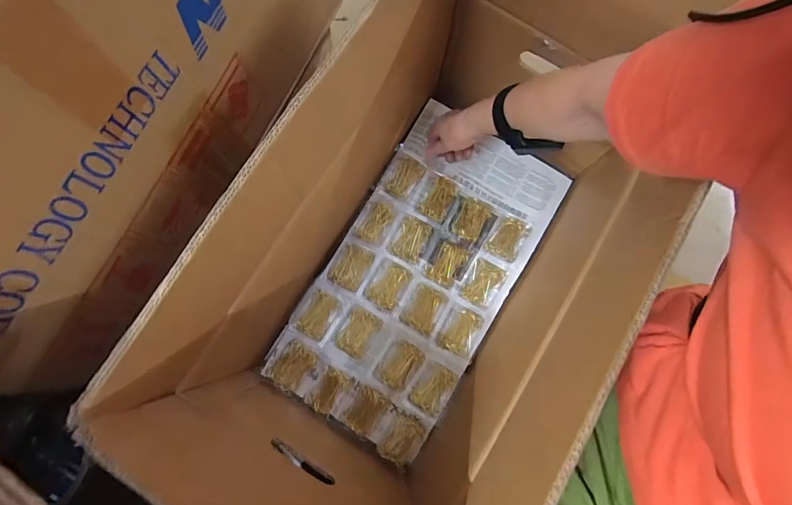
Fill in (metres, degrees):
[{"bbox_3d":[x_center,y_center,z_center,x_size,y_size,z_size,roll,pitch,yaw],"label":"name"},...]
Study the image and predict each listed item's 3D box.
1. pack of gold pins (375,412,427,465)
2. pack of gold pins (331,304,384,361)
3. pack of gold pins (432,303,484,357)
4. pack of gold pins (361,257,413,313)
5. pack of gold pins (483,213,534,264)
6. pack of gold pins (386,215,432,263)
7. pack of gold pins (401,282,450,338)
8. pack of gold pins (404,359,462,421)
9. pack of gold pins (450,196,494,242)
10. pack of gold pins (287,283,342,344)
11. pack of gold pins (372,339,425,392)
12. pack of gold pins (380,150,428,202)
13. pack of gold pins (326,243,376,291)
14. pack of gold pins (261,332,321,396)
[{"bbox_3d":[0.011,0.292,0.650,0.056,0.024,0.072,28,79,5],"label":"pack of gold pins"},{"bbox_3d":[-0.060,0.128,0.661,0.055,0.014,0.074,28,80,5],"label":"pack of gold pins"},{"bbox_3d":[0.103,0.126,0.671,0.056,0.007,0.078,32,80,5],"label":"pack of gold pins"},{"bbox_3d":[-0.014,0.054,0.684,0.060,0.006,0.077,30,80,5],"label":"pack of gold pins"},{"bbox_3d":[0.189,-0.026,0.691,0.054,0.023,0.077,31,80,5],"label":"pack of gold pins"},{"bbox_3d":[0.024,-0.022,0.688,0.055,0.024,0.070,25,79,4],"label":"pack of gold pins"},{"bbox_3d":[0.047,0.093,0.681,0.058,0.004,0.076,28,80,5],"label":"pack of gold pins"},{"bbox_3d":[0.058,0.214,0.647,0.055,0.014,0.082,34,80,6],"label":"pack of gold pins"},{"bbox_3d":[0.129,-0.058,0.703,0.051,0.014,0.073,29,80,5],"label":"pack of gold pins"},{"bbox_3d":[-0.130,0.098,0.664,0.064,0.014,0.078,32,80,5],"label":"pack of gold pins"},{"bbox_3d":[0.004,0.178,0.652,0.057,0.015,0.077,33,80,6],"label":"pack of gold pins"},{"bbox_3d":[0.012,-0.131,0.711,0.060,0.010,0.072,28,100,-22],"label":"pack of gold pins"},{"bbox_3d":[-0.074,0.023,0.683,0.055,0.005,0.074,27,79,4],"label":"pack of gold pins"},{"bbox_3d":[-0.165,0.177,0.660,0.071,0.017,0.075,28,80,5],"label":"pack of gold pins"}]

